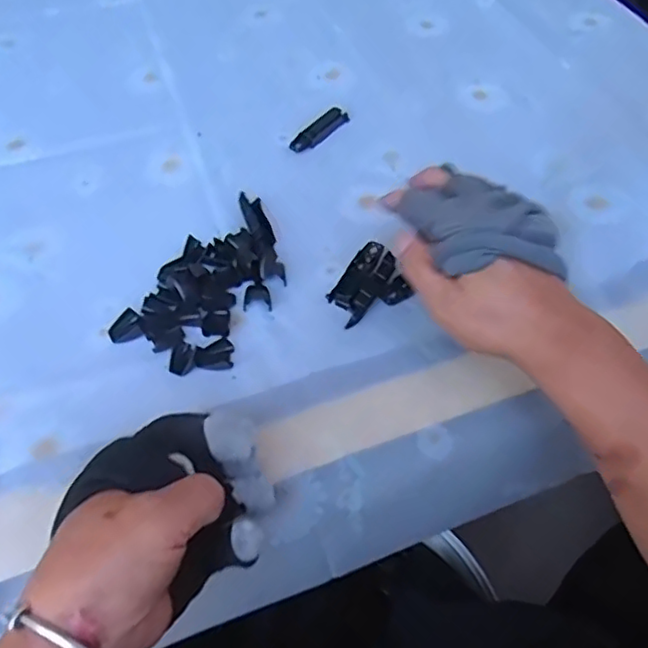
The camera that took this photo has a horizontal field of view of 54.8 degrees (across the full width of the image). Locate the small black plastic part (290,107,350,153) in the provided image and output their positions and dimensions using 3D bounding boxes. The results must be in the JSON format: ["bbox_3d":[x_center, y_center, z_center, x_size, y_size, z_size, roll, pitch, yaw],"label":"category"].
[{"bbox_3d":[-0.003,-0.168,0.540,0.017,0.011,0.062,35,62,23],"label":"small black plastic part"}]

